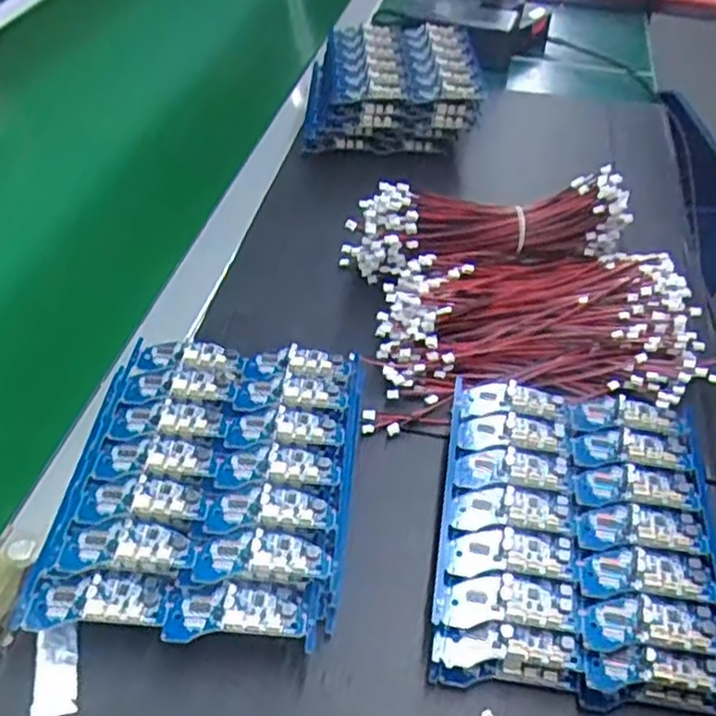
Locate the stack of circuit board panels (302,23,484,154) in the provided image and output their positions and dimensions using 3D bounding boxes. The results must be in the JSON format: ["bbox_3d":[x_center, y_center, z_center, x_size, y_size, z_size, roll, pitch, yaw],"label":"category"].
[{"bbox_3d":[0.029,-0.260,0.680,0.161,0.072,0.137,2,46,-3],"label":"stack of circuit board panels"}]

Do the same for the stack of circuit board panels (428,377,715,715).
[{"bbox_3d":[0.115,0.086,0.387,0.135,0.024,0.176,10,46,4],"label":"stack of circuit board panels"}]

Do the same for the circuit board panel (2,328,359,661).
[{"bbox_3d":[-0.076,0.057,0.385,0.147,0.016,0.174,4,48,2],"label":"circuit board panel"}]

